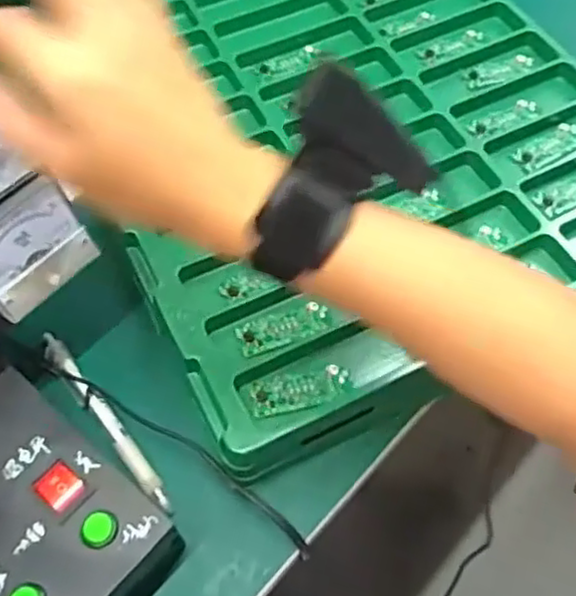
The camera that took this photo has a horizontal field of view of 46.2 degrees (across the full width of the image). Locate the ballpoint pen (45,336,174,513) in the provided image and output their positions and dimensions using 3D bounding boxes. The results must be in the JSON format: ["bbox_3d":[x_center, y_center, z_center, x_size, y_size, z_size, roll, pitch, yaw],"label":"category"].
[{"bbox_3d":[-0.114,0.074,0.416,0.013,0.009,0.138,-35,65,-19],"label":"ballpoint pen"}]

